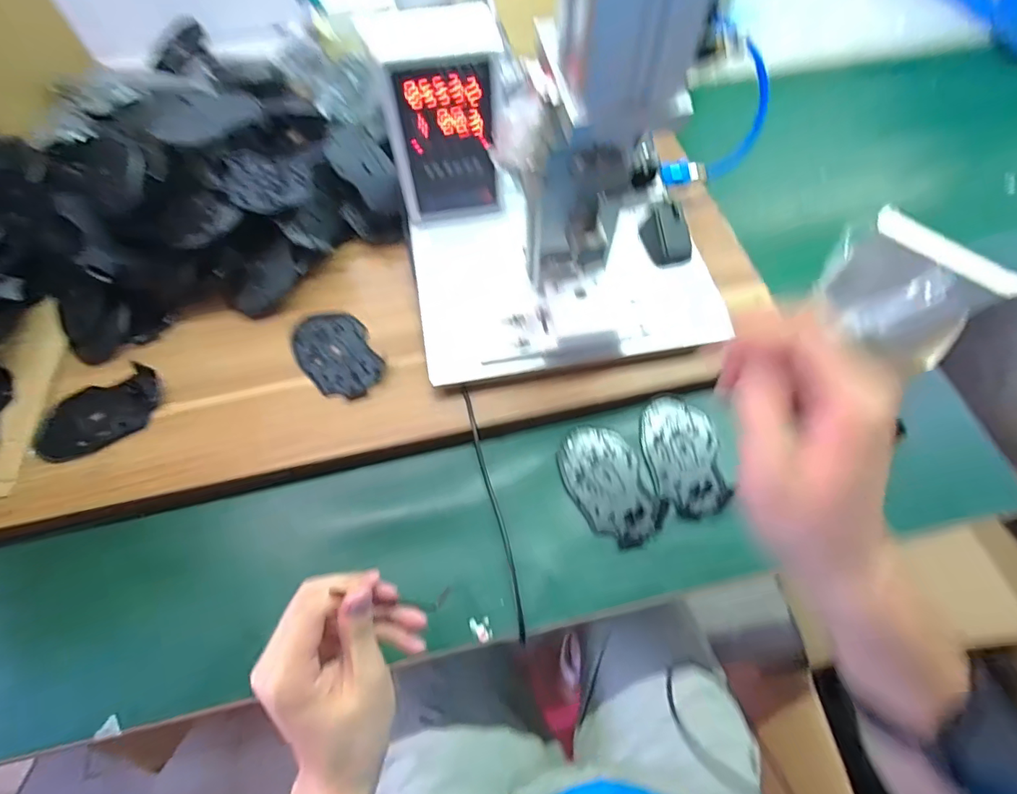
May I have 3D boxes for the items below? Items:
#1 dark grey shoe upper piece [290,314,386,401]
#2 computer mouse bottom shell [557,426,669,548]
[{"bbox_3d":[-0.176,-0.045,0.510,0.071,0.010,0.108,-29,73,-12],"label":"dark grey shoe upper piece"},{"bbox_3d":[0.095,0.080,0.470,0.073,0.008,0.117,-25,72,-11],"label":"computer mouse bottom shell"}]

